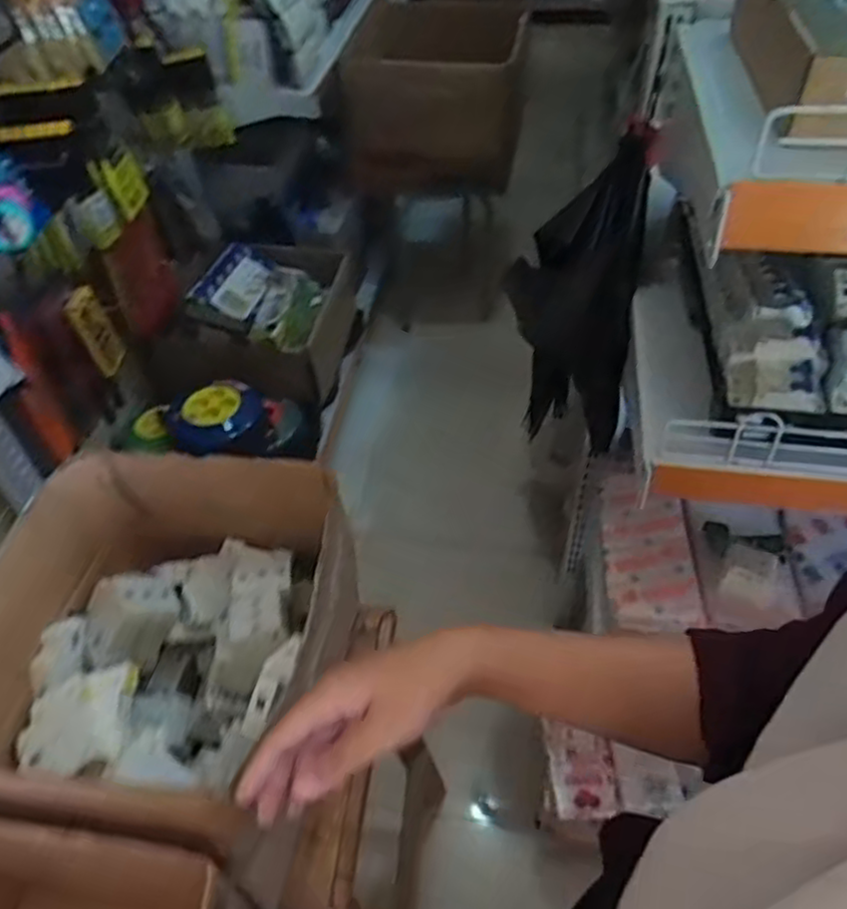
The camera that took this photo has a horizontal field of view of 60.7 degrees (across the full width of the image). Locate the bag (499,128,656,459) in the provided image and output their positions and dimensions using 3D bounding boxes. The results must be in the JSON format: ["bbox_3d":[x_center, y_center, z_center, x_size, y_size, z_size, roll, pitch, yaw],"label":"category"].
[{"bbox_3d":[0.168,-0.161,0.848,0.146,0.367,0.086,1,48,3],"label":"bag"}]

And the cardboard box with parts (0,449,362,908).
[{"bbox_3d":[-0.218,0.168,0.630,0.294,0.189,0.318,4,48,5],"label":"cardboard box with parts"}]

